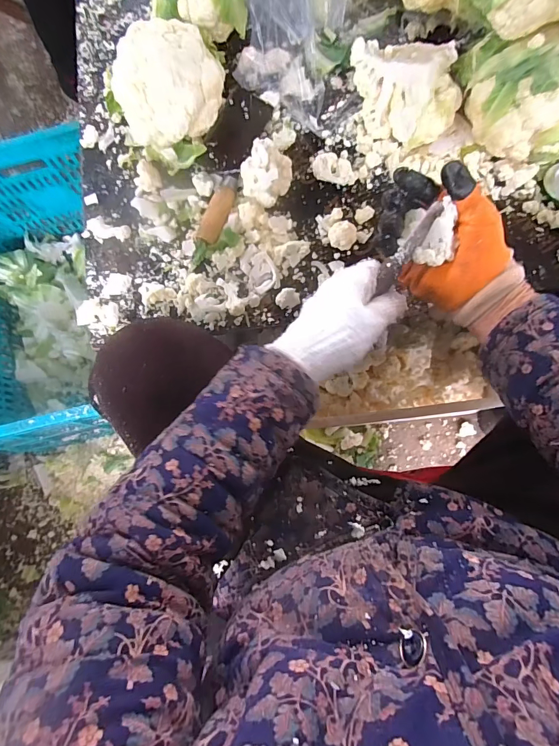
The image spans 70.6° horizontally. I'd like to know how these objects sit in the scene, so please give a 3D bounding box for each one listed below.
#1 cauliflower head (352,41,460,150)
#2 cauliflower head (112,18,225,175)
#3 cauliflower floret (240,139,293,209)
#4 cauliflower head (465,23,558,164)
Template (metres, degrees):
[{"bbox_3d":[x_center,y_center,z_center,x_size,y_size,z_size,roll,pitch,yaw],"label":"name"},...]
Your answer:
[{"bbox_3d":[0.160,-0.354,0.502,0.113,0.091,0.130,-8,80,2],"label":"cauliflower head"},{"bbox_3d":[-0.140,-0.361,0.513,0.116,0.113,0.149,15,82,5],"label":"cauliflower head"},{"bbox_3d":[-0.018,-0.259,0.516,0.059,0.056,0.068,31,83,8],"label":"cauliflower floret"},{"bbox_3d":[0.290,-0.307,0.432,0.115,0.109,0.111,-1,80,3],"label":"cauliflower head"}]

